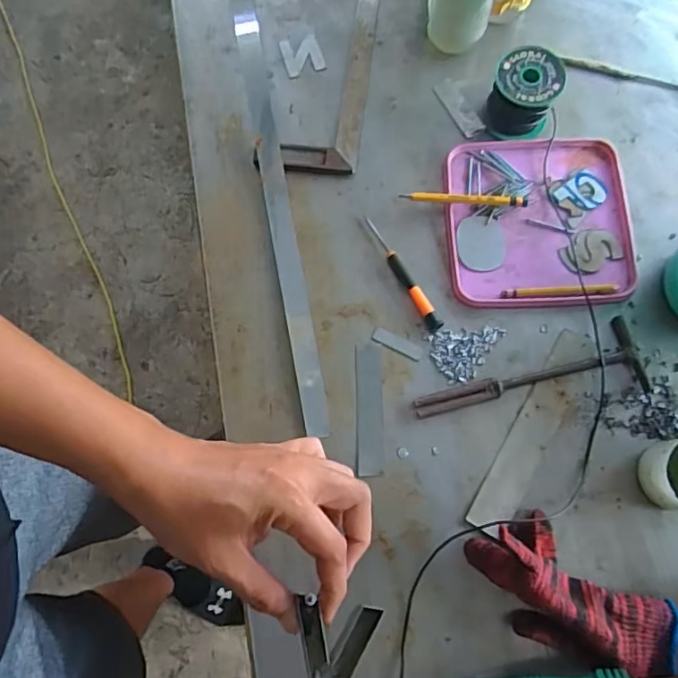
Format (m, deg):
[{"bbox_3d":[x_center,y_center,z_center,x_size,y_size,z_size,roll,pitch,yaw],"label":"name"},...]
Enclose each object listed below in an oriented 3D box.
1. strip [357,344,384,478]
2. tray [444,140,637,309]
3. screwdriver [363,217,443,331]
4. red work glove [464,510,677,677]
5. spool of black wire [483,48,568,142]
[{"bbox_3d":[0.030,0.069,0.547,0.026,0.004,0.125,-1,75,3],"label":"strip"},{"bbox_3d":[0.210,-0.124,0.587,0.185,0.011,0.186,-1,75,3],"label":"tray"},{"bbox_3d":[0.066,-0.069,0.573,0.014,0.013,0.140,-30,75,-4],"label":"screwdriver"},{"bbox_3d":[0.203,0.227,0.480,0.188,0.045,0.094,33,80,11],"label":"red work glove"},{"bbox_3d":[0.195,-0.259,0.593,0.067,0.064,0.068,-1,75,3],"label":"spool of black wire"}]

